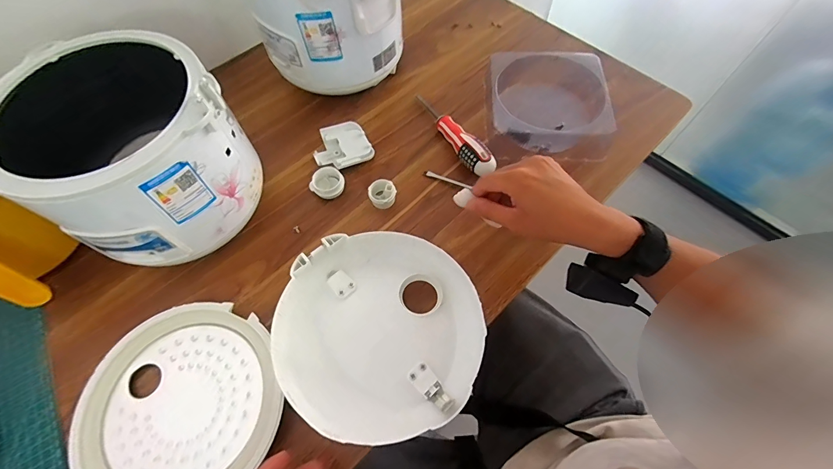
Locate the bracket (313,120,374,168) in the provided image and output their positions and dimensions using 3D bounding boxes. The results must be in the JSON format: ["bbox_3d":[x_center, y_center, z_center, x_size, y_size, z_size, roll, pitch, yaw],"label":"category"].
[{"bbox_3d":[-0.108,-0.127,0.530,0.078,0.016,0.070,-25,62,-10],"label":"bracket"}]

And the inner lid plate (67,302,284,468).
[{"bbox_3d":[-0.240,0.173,0.373,0.187,0.026,0.192,-1,61,2],"label":"inner lid plate"}]

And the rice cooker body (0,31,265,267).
[{"bbox_3d":[-0.301,-0.088,0.403,0.207,0.150,0.200,30,67,18],"label":"rice cooker body"}]

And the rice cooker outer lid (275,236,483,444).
[{"bbox_3d":[-0.036,0.098,0.383,0.201,0.052,0.196,10,62,9],"label":"rice cooker outer lid"}]

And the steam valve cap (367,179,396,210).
[{"bbox_3d":[-0.045,-0.053,0.486,0.036,0.026,0.030,-11,61,-3],"label":"steam valve cap"}]

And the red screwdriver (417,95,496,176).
[{"bbox_3d":[0.048,-0.150,0.529,0.033,0.037,0.187,-28,63,-12],"label":"red screwdriver"}]

